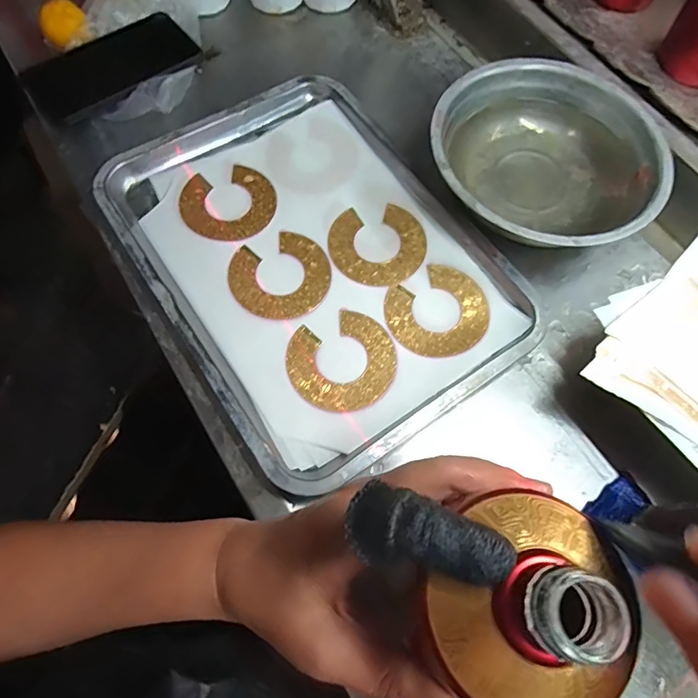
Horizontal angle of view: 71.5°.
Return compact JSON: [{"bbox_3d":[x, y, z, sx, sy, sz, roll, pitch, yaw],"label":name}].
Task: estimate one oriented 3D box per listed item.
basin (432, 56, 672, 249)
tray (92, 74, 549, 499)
[{"bbox_3d":[0.173,-0.174,0.429,0.192,0.045,0.200,-1,69,2],"label":"basin"},{"bbox_3d":[-0.033,-0.085,0.404,0.258,0.024,0.339,-35,72,-11],"label":"tray"}]

